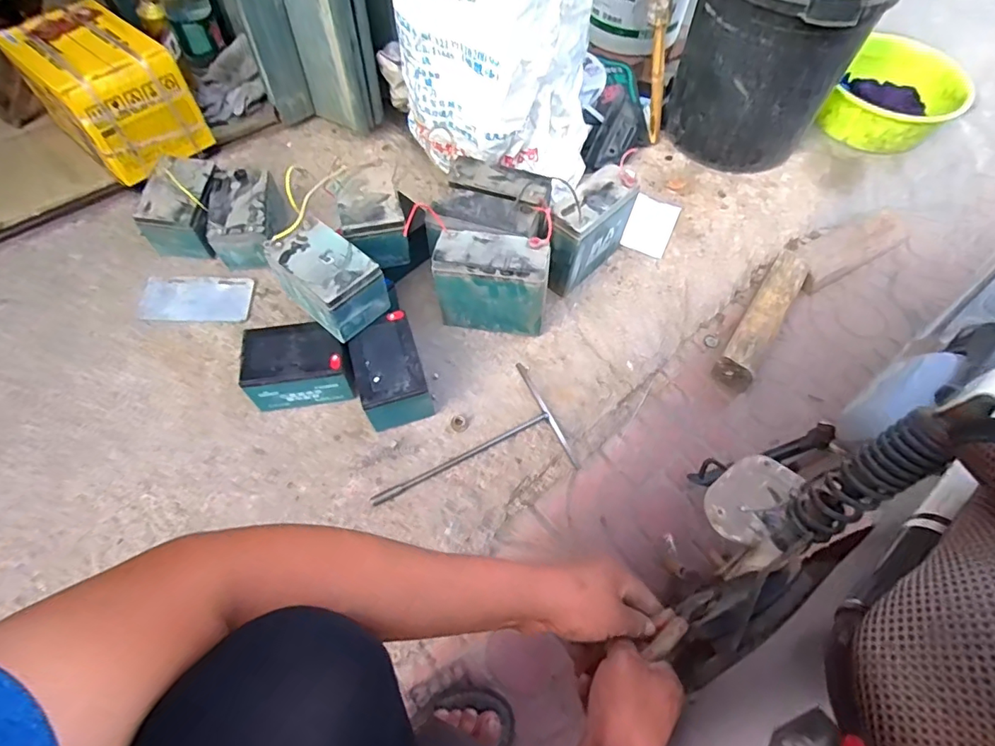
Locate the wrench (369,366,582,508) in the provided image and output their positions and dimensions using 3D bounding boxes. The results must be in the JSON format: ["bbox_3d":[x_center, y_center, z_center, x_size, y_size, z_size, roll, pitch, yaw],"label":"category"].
[{"bbox_3d":[-0.049,0.118,0.786,0.302,0.013,0.175,-25,60,-15],"label":"wrench"}]

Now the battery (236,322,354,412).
[{"bbox_3d":[-0.305,-0.012,0.806,0.157,0.101,0.099,-9,57,-5],"label":"battery"}]

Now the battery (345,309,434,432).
[{"bbox_3d":[-0.172,0.001,0.810,0.105,0.106,0.149,-17,58,-11],"label":"battery"}]

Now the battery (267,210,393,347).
[{"bbox_3d":[-0.254,-0.137,0.770,0.149,0.102,0.104,34,63,21],"label":"battery"}]

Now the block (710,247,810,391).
[{"bbox_3d":[0.498,-0.106,0.960,0.069,0.075,0.341,31,62,19],"label":"block"}]

